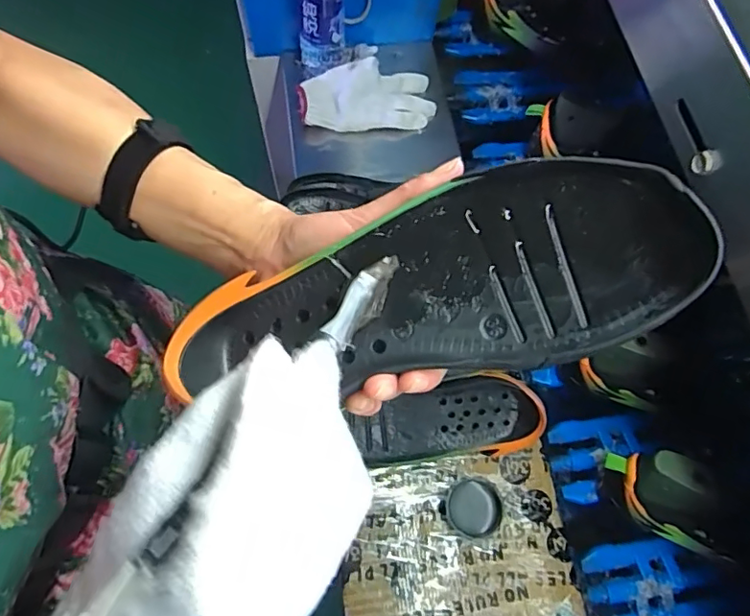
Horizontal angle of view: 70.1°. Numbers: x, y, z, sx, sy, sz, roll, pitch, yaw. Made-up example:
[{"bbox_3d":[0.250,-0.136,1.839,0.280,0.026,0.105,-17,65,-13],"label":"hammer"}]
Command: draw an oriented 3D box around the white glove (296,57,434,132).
[{"bbox_3d":[-0.013,-0.299,0.755,0.187,0.041,0.086,-5,68,-3],"label":"white glove"}]

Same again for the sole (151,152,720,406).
[{"bbox_3d":[0.018,-0.009,0.259,0.246,0.043,0.091,-12,68,15],"label":"sole"}]

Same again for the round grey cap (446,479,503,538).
[{"bbox_3d":[0.106,0.214,0.574,0.056,0.015,0.055,1,68,-1],"label":"round grey cap"}]

